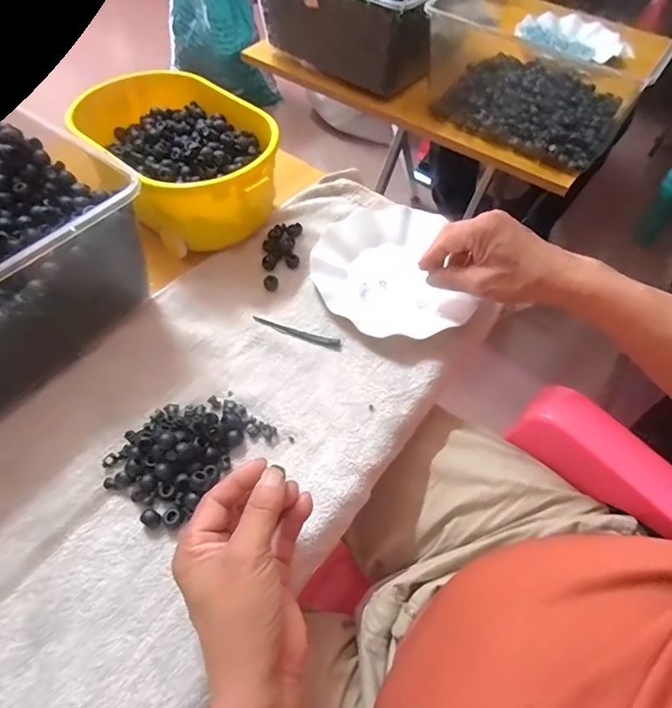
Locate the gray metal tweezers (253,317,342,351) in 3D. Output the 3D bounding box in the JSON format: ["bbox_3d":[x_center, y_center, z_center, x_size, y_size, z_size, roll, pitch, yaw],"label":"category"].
[{"bbox_3d":[-0.039,-0.021,0.475,0.091,0.005,0.010,17,58,9],"label":"gray metal tweezers"}]

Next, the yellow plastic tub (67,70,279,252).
[{"bbox_3d":[-0.167,-0.218,0.540,0.168,0.097,0.239,-29,62,-19],"label":"yellow plastic tub"}]

